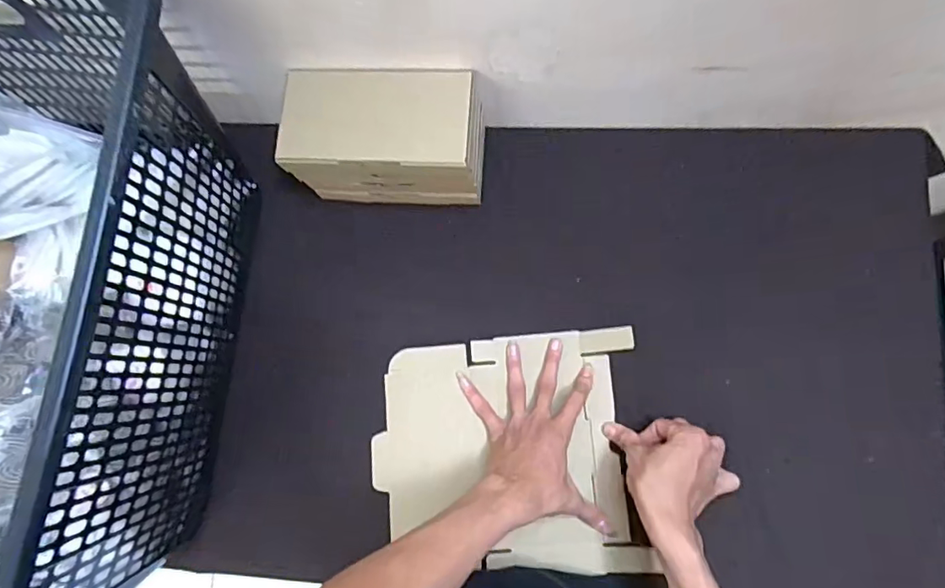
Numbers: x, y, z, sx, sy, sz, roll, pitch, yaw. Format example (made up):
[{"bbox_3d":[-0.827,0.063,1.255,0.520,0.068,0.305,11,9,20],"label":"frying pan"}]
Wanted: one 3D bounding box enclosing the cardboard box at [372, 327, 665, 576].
[{"bbox_3d":[0.037,0.170,0.602,0.288,0.026,0.251,0,82,5],"label":"cardboard box"}]

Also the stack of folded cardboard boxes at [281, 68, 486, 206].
[{"bbox_3d":[-0.090,-0.178,0.608,0.200,0.117,0.116,4,82,6],"label":"stack of folded cardboard boxes"}]

